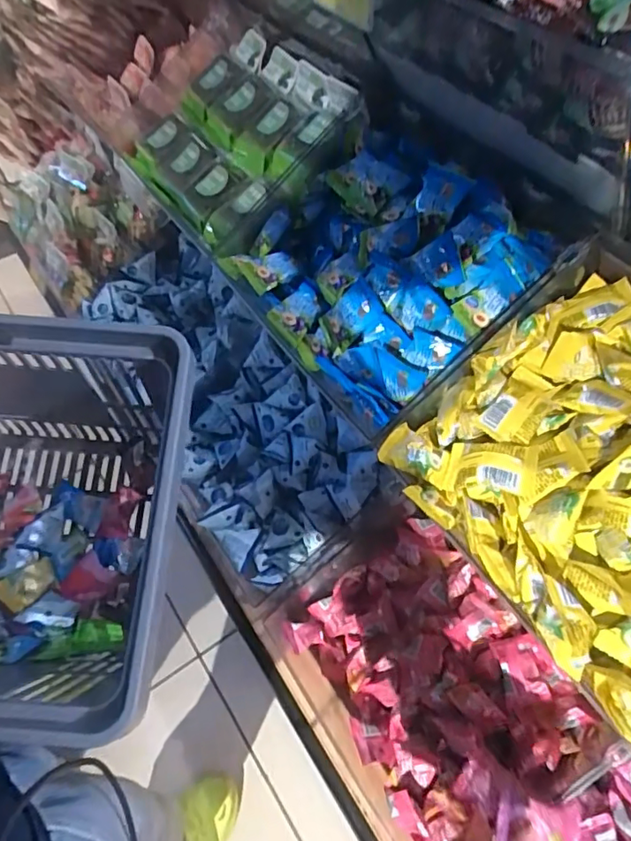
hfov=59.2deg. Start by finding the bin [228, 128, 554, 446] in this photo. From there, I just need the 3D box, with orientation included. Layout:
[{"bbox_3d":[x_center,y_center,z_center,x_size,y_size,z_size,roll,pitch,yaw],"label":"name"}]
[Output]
[{"bbox_3d":[0.056,-0.154,0.539,0.196,0.119,0.267,-30,60,-17],"label":"bin"}]

